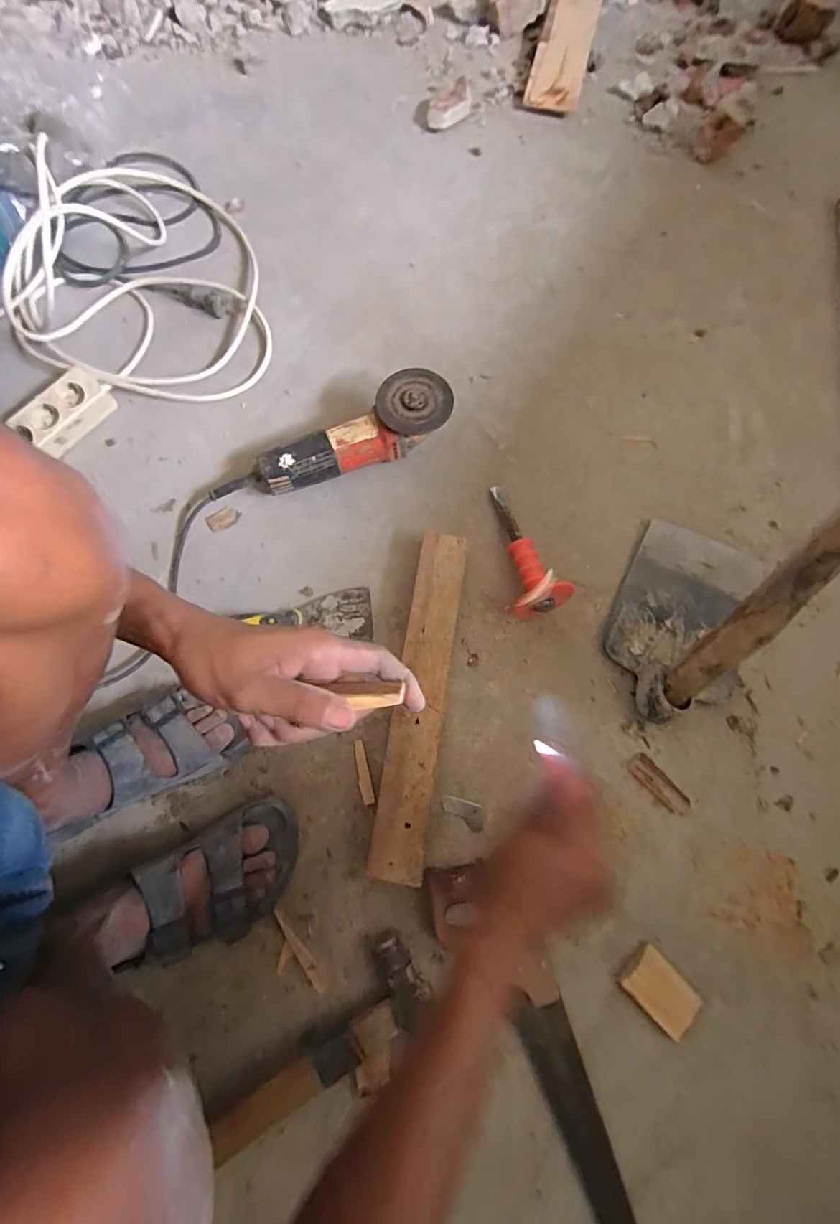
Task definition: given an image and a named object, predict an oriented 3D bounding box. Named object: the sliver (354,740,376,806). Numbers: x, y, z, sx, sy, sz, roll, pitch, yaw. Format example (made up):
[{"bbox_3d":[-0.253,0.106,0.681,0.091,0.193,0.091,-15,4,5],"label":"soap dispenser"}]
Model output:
[{"bbox_3d":[-0.069,0.192,0.537,0.015,0.005,0.073,-14,77,-4],"label":"sliver"}]

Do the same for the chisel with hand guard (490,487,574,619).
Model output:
[{"bbox_3d":[0.128,-0.092,0.586,0.071,0.070,0.197,-17,77,-5],"label":"chisel with hand guard"}]

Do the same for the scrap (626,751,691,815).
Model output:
[{"bbox_3d":[0.291,0.209,0.543,0.032,0.019,0.077,-41,80,-10],"label":"scrap"}]

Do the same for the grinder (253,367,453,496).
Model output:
[{"bbox_3d":[-0.093,-0.242,0.616,0.275,0.089,0.098,-15,77,-5],"label":"grinder"}]

